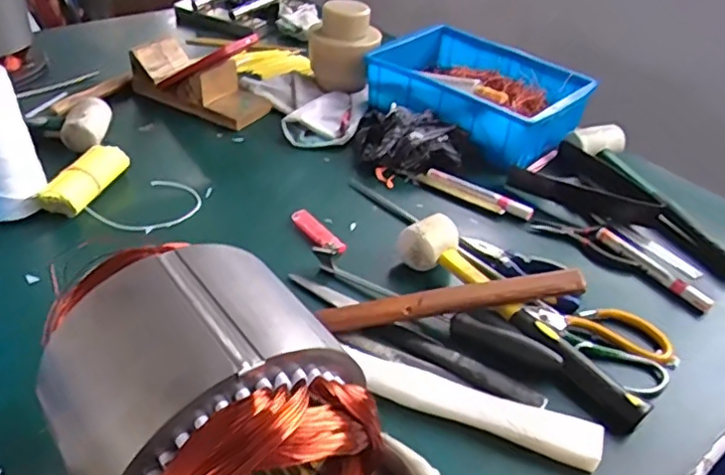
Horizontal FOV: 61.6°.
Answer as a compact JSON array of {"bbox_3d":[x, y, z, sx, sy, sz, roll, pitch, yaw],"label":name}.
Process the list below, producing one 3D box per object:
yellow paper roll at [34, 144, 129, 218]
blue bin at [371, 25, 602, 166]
[{"bbox_3d":[-0.317,-0.063,0.698,0.049,0.033,0.117,11,39,7],"label":"yellow paper roll"},{"bbox_3d":[0.163,-0.218,0.911,0.308,0.080,0.223,29,44,27],"label":"blue bin"}]

